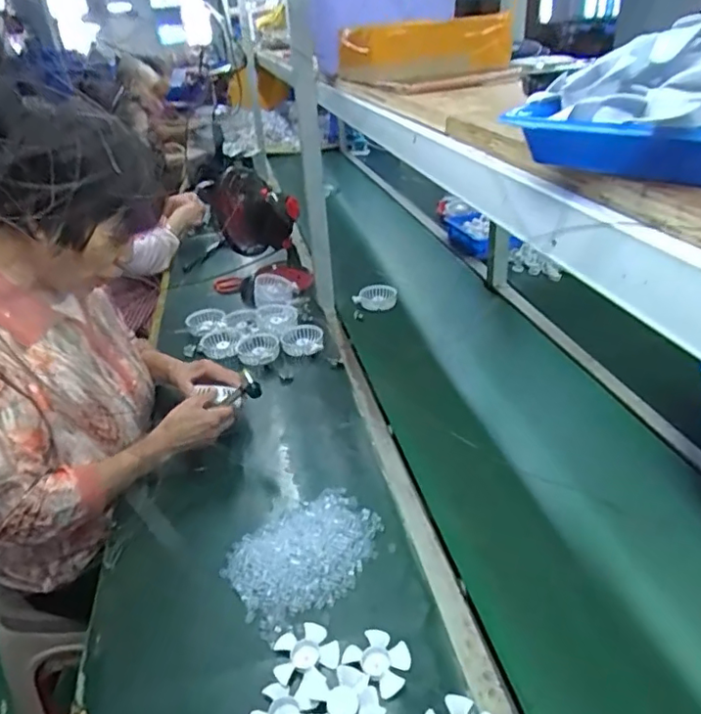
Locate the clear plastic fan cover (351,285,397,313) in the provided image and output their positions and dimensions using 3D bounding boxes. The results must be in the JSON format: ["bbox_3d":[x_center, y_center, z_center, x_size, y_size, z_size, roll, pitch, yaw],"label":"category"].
[{"bbox_3d":[0.068,-0.150,1.464,0.099,0.040,0.086,19,57,20],"label":"clear plastic fan cover"}]

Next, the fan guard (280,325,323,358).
[{"bbox_3d":[-0.107,-0.034,1.264,0.090,0.035,0.096,-8,31,-6],"label":"fan guard"}]

